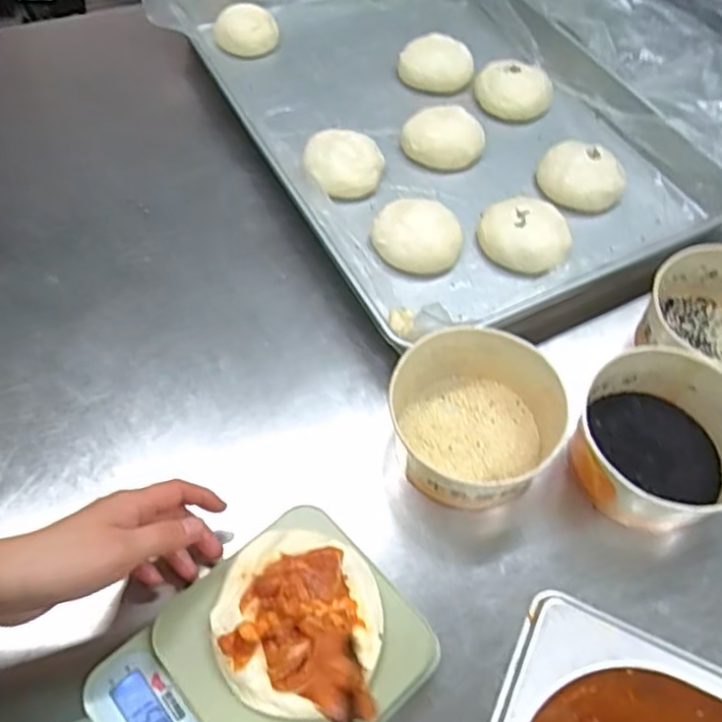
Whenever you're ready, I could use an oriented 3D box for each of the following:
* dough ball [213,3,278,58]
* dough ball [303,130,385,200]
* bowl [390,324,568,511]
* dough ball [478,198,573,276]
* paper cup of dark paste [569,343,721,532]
[{"bbox_3d":[-0.142,-0.411,0.821,0.079,0.037,0.064,-2,56,-3],"label":"dough ball"},{"bbox_3d":[-0.020,-0.206,0.692,0.084,0.041,0.072,-1,56,-2],"label":"dough ball"},{"bbox_3d":[0.085,0.045,0.515,0.123,0.071,0.129,0,56,-1],"label":"bowl"},{"bbox_3d":[0.159,-0.126,0.645,0.088,0.040,0.080,0,56,-1],"label":"dough ball"},{"bbox_3d":[0.228,0.063,0.504,0.131,0.074,0.126,0,56,-1],"label":"paper cup of dark paste"}]

